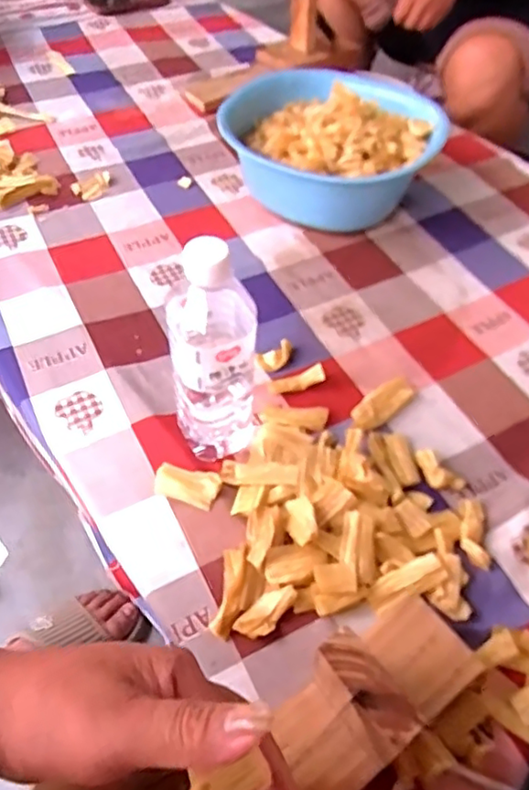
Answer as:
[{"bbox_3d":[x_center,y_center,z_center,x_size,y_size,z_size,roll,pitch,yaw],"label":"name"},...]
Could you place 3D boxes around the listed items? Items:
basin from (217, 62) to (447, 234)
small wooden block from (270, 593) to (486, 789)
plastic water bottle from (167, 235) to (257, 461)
[{"bbox_3d":[0.087,-0.310,0.792,0.256,0.110,0.256,1,52,-1],"label":"basin"},{"bbox_3d":[0.070,0.188,0.386,0.148,0.102,0.064,-30,58,-23],"label":"small wooden block"},{"bbox_3d":[-0.041,-0.035,0.496,0.069,0.207,0.073,-3,52,-4],"label":"plastic water bottle"}]

